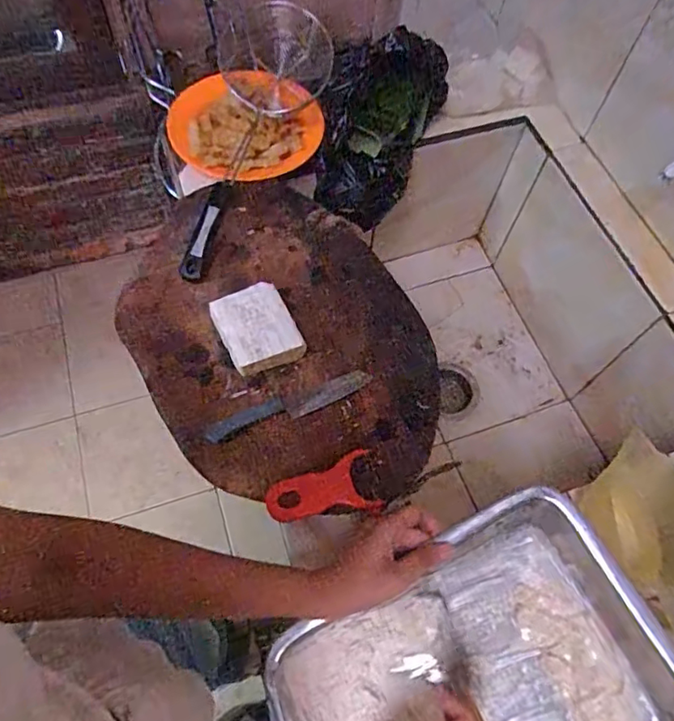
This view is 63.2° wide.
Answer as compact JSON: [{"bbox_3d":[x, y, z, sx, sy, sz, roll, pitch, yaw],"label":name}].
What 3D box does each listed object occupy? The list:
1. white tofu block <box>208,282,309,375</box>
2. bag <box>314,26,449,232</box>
[{"bbox_3d":[-0.090,-0.034,0.606,0.076,0.036,0.092,-24,67,-15],"label":"white tofu block"},{"bbox_3d":[0.050,-0.331,0.779,0.148,0.173,0.198,22,64,7],"label":"bag"}]

